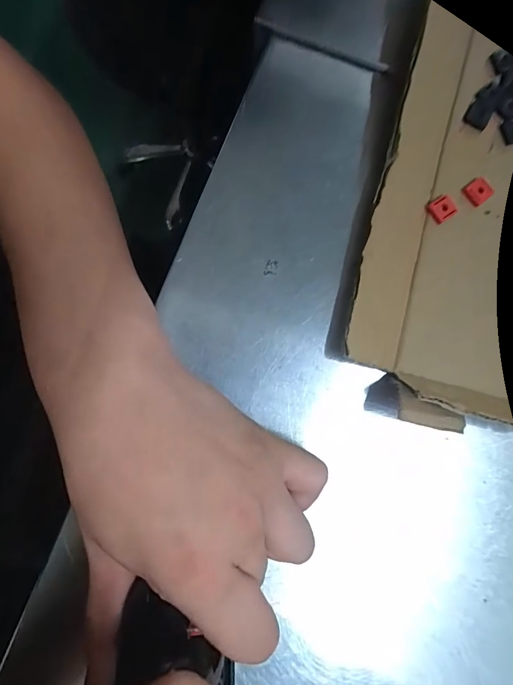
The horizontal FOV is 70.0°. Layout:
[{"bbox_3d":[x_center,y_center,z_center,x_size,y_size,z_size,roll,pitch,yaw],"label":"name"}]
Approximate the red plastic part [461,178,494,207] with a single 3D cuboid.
[{"bbox_3d":[0.132,-0.090,0.218,0.014,0.006,0.013,-37,83,-7],"label":"red plastic part"}]

